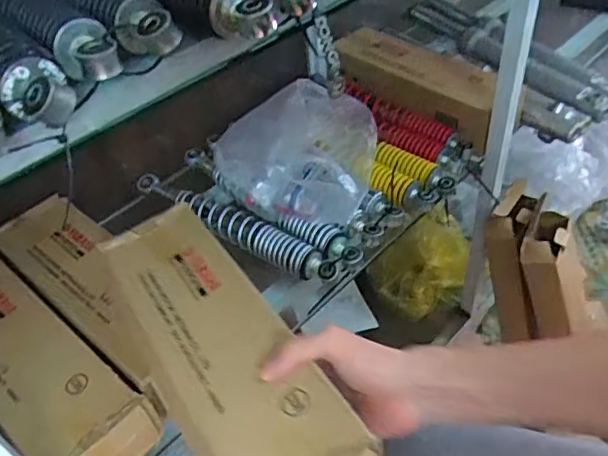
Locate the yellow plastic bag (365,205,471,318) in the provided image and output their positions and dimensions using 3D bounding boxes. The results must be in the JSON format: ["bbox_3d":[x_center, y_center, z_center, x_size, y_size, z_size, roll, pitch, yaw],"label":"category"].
[{"bbox_3d":[0.258,0.073,1.136,0.238,0.104,0.143,-32,48,-24],"label":"yellow plastic bag"}]

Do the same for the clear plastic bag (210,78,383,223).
[{"bbox_3d":[0.015,-0.111,0.768,0.207,0.133,0.186,18,49,25],"label":"clear plastic bag"}]

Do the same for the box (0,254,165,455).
[{"bbox_3d":[-0.299,0.143,0.605,0.329,0.078,0.107,28,54,32],"label":"box"}]

